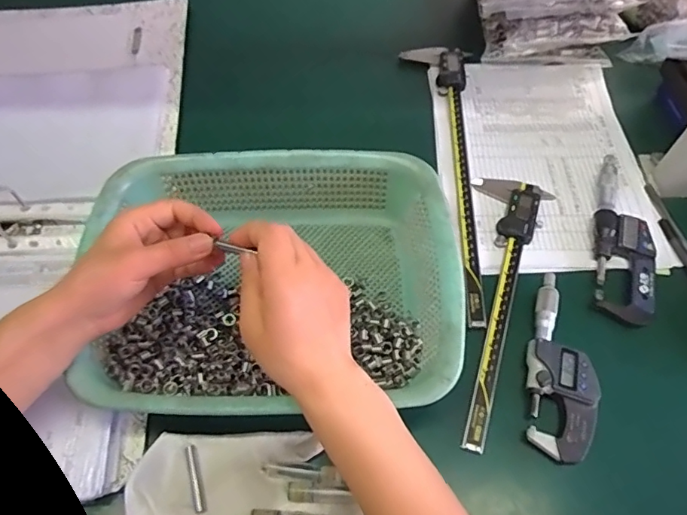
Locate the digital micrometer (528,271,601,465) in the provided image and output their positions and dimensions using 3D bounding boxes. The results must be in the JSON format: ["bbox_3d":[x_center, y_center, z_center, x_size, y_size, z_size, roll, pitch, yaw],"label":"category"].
[{"bbox_3d":[0.187,0.088,0.433,0.054,0.021,0.162,10,60,6],"label":"digital micrometer"}]

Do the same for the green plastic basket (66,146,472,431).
[{"bbox_3d":[-0.053,0.024,0.432,0.285,0.087,0.225,-2,59,-2],"label":"green plastic basket"}]

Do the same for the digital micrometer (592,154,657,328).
[{"bbox_3d":[0.276,-0.022,0.496,0.052,0.022,0.180,11,60,6],"label":"digital micrometer"}]

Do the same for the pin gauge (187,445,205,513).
[{"bbox_3d":[-0.116,0.171,0.390,0.007,0.006,0.049,-15,60,-9],"label":"pin gauge"}]

